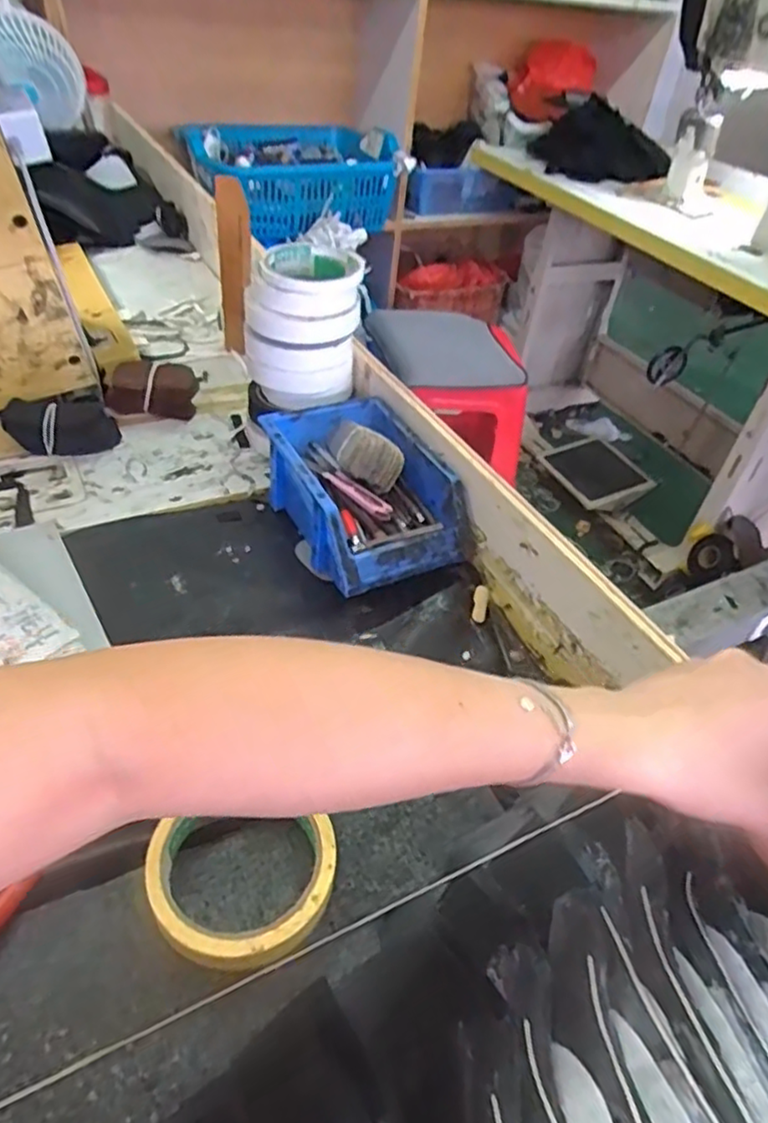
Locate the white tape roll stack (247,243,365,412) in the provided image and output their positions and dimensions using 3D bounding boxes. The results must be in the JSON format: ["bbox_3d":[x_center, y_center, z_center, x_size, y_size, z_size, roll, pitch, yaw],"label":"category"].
[{"bbox_3d":[-0.075,-0.215,0.616,0.096,0.113,0.087,-1,43,-9],"label":"white tape roll stack"}]

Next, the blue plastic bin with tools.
[{"bbox_3d":[-0.018,-0.056,0.566,0.122,0.076,0.181,-16,47,-24],"label":"blue plastic bin with tools"}]

